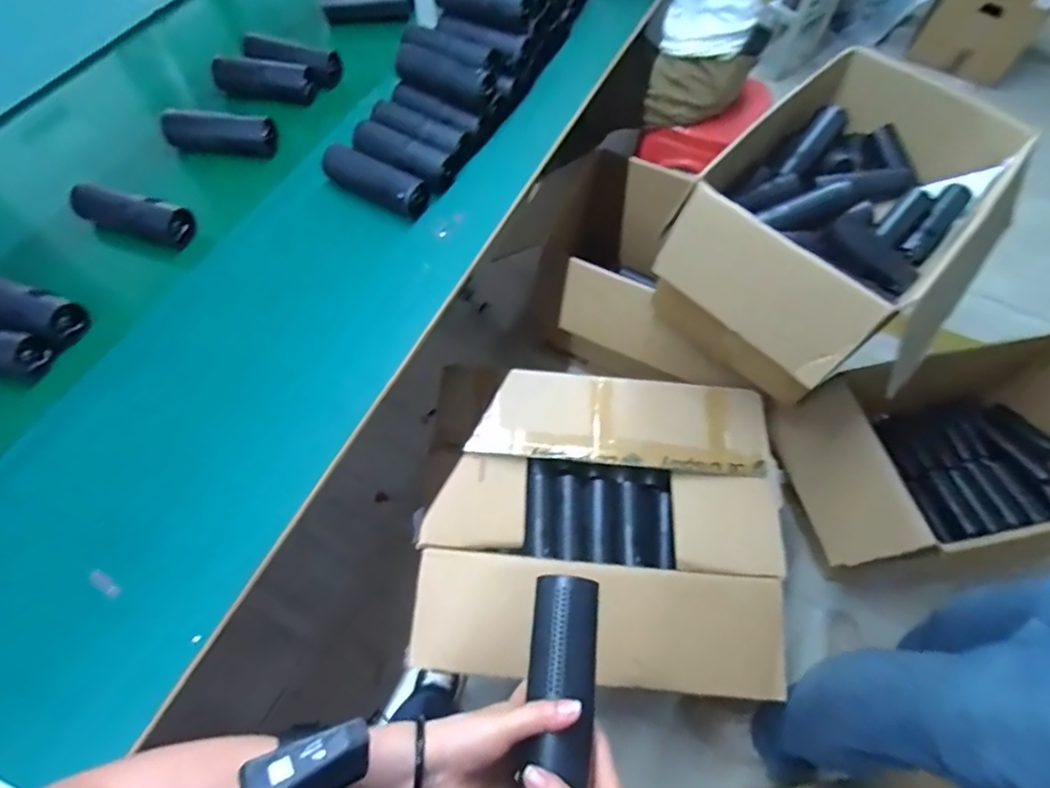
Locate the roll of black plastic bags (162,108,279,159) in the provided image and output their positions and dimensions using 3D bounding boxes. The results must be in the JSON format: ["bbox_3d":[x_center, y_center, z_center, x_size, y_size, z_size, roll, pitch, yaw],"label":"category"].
[{"bbox_3d":[-0.490,-0.419,0.885,0.174,0.060,0.060,10,62,2],"label":"roll of black plastic bags"}]

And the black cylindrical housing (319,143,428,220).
[{"bbox_3d":[-0.229,-0.323,0.839,0.167,0.044,0.053,25,64,10],"label":"black cylindrical housing"}]

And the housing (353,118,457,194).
[{"bbox_3d":[-0.195,-0.368,0.869,0.168,0.070,0.069,33,65,14],"label":"housing"}]

